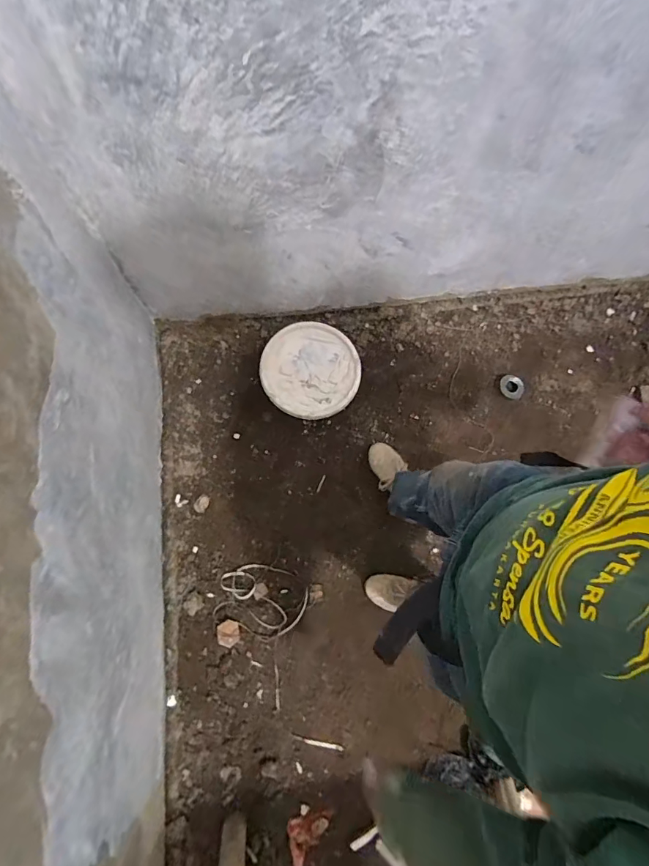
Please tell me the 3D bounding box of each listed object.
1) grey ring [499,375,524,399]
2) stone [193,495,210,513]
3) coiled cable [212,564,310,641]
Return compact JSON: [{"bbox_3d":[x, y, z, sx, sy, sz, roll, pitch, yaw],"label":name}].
[{"bbox_3d":[0.654,-0.161,1.491,0.069,0.031,0.085,-39,76,-12],"label":"grey ring"},{"bbox_3d":[-0.386,0.224,1.358,0.040,0.023,0.054,26,74,8],"label":"stone"},{"bbox_3d":[-0.188,0.493,1.270,0.263,0.034,0.196,16,72,5],"label":"coiled cable"}]

